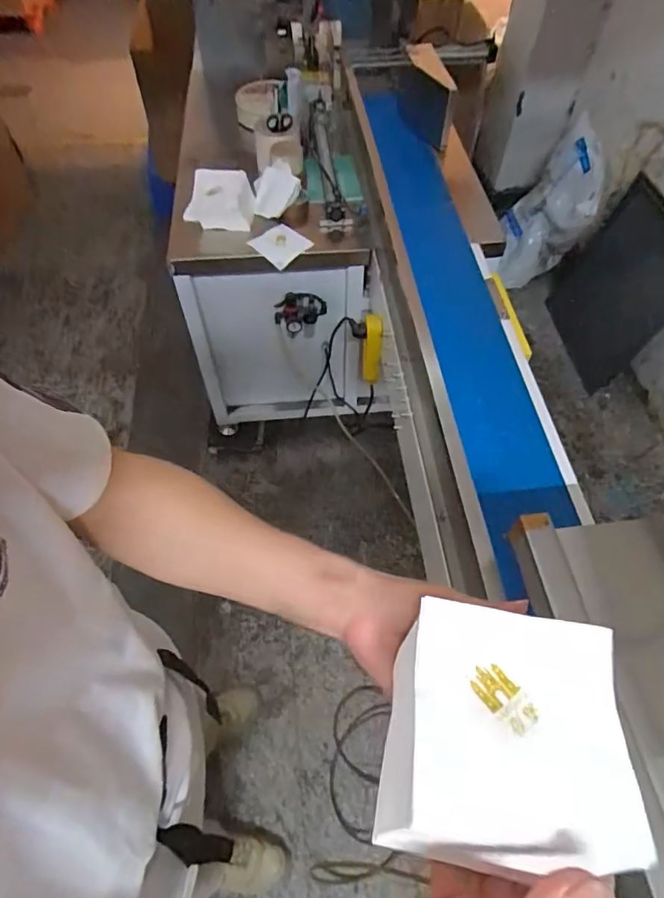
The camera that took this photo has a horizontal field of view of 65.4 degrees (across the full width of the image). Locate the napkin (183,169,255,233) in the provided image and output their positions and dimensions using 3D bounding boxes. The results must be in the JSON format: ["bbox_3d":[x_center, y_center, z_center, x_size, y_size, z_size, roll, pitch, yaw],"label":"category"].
[{"bbox_3d":[-0.277,-0.595,1.226,0.123,0.110,0.169,-34,62,-22],"label":"napkin"}]

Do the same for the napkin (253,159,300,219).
[{"bbox_3d":[-0.157,-0.673,1.359,0.017,0.217,0.103,-45,107,-27],"label":"napkin"}]

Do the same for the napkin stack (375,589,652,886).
[{"bbox_3d":[0.099,0.167,0.309,0.123,0.075,0.117,6,55,3],"label":"napkin stack"}]

